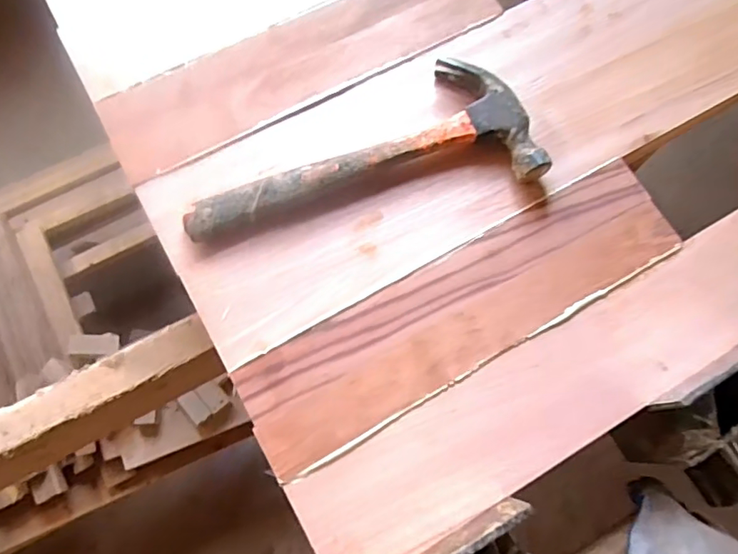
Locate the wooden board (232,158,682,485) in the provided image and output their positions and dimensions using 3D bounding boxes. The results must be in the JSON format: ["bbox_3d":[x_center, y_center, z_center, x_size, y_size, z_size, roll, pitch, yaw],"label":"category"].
[{"bbox_3d":[0.076,0.022,0.434,0.363,0.011,0.090,-29,75,-10],"label":"wooden board"}]

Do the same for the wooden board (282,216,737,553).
[{"bbox_3d":[0.322,-0.008,0.453,0.831,0.042,0.090,-29,77,-10],"label":"wooden board"}]

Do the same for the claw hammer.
[{"bbox_3d":[-0.008,-0.111,0.463,0.287,0.029,0.118,-11,72,-4],"label":"claw hammer"}]

